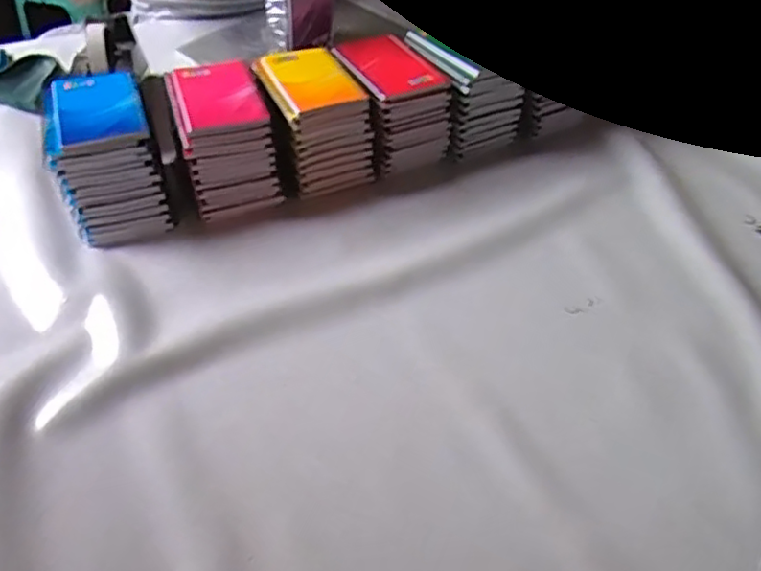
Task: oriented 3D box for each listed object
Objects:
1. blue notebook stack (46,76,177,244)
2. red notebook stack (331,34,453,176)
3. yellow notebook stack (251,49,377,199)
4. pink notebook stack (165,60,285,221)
[{"bbox_3d":[-0.290,-0.134,0.688,0.101,0.112,0.132,-14,48,-16],"label":"blue notebook stack"},{"bbox_3d":[0.010,-0.223,0.790,0.106,0.113,0.137,-17,49,-18],"label":"red notebook stack"},{"bbox_3d":[-0.083,-0.190,0.752,0.101,0.114,0.135,-23,51,-23],"label":"yellow notebook stack"},{"bbox_3d":[-0.176,-0.166,0.722,0.097,0.112,0.143,-13,48,-15],"label":"pink notebook stack"}]

